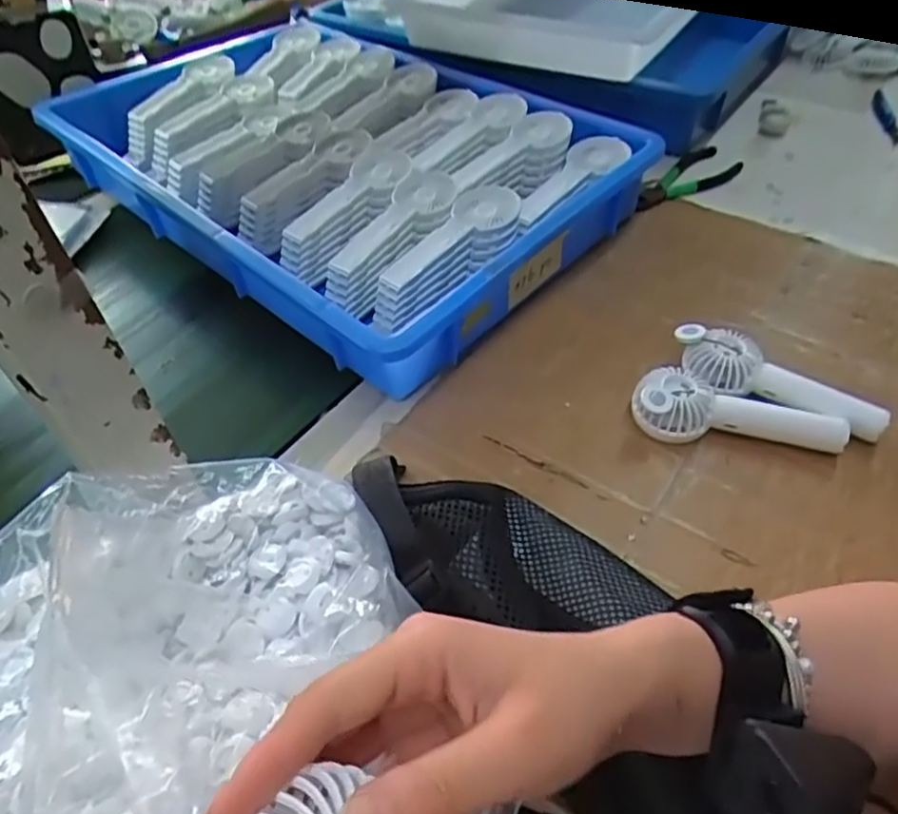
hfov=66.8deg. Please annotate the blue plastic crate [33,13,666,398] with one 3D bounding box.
[{"bbox_3d":[-0.124,-0.260,0.704,0.561,0.100,0.372,33,58,28],"label":"blue plastic crate"}]

